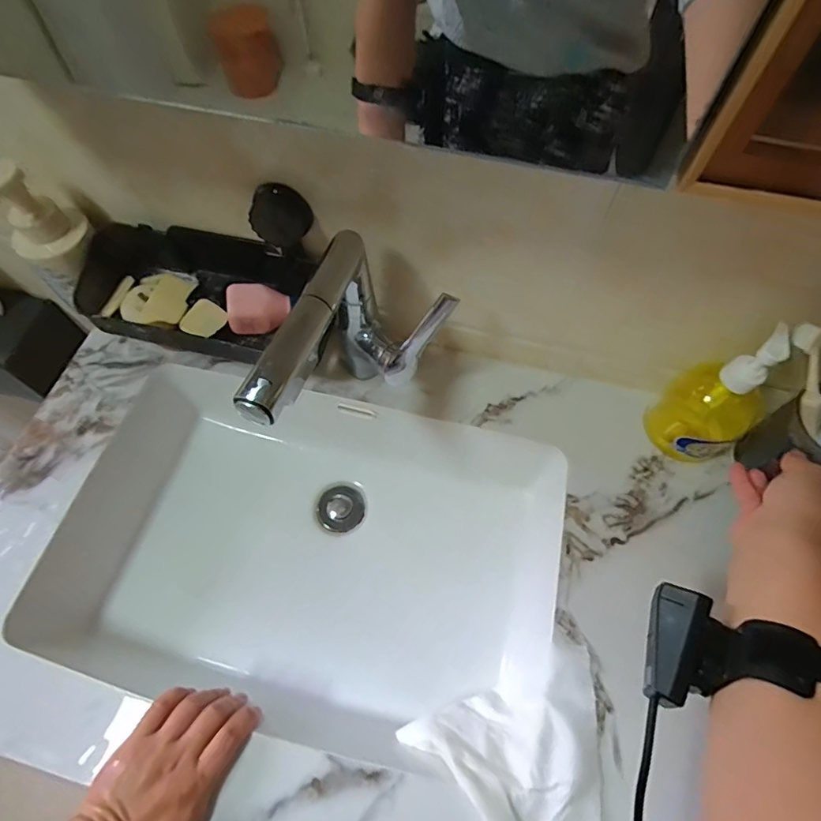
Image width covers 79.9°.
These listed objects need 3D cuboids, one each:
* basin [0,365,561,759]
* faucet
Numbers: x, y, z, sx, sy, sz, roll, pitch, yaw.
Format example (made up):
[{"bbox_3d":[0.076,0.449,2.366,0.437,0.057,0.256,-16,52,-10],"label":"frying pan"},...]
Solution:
[{"bbox_3d":[-0.105,0.154,0.567,0.507,0.137,0.338,14,64,7],"label":"basin"},{"bbox_3d":[-0.042,-0.031,0.455,0.103,0.193,0.199,19,64,10],"label":"faucet"}]

